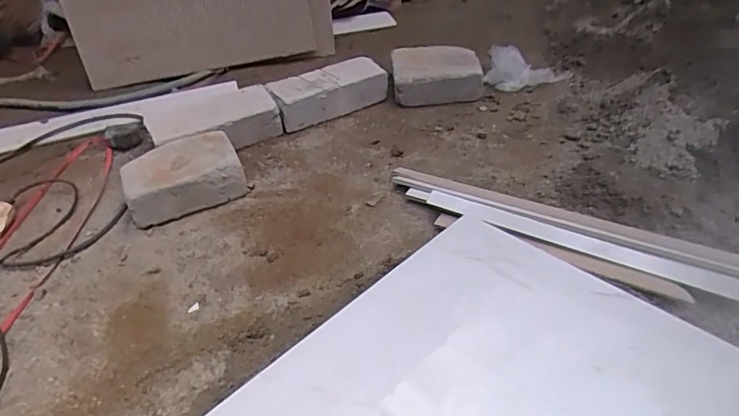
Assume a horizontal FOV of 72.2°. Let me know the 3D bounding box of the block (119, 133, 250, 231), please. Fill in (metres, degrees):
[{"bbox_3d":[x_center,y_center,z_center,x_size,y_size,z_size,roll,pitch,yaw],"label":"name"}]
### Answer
[{"bbox_3d":[-0.342,-0.059,0.939,0.202,0.079,0.150,-17,40,-14],"label":"block"}]

